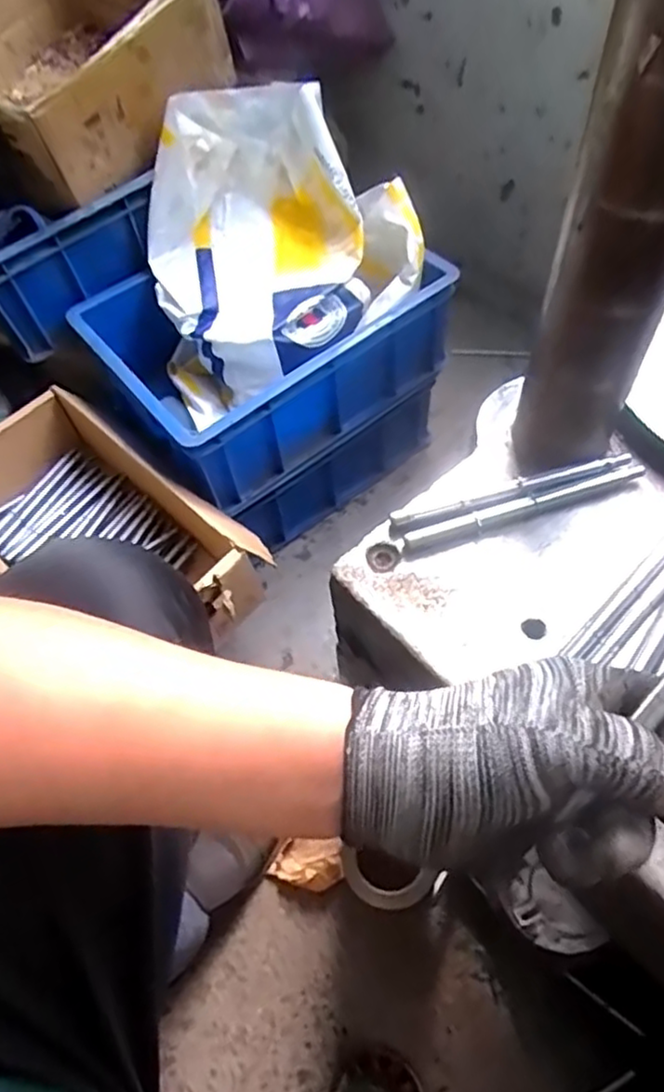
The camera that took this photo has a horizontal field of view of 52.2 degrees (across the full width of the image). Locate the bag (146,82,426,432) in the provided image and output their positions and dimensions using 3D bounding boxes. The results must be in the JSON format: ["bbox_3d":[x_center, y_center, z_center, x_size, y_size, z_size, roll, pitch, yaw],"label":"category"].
[{"bbox_3d":[-0.066,-0.351,0.826,0.320,0.243,0.290,-18,59,-6],"label":"bag"}]

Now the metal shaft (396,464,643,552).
[{"bbox_3d":[0.125,-0.026,0.440,0.163,0.008,0.011,-16,59,-5],"label":"metal shaft"}]

